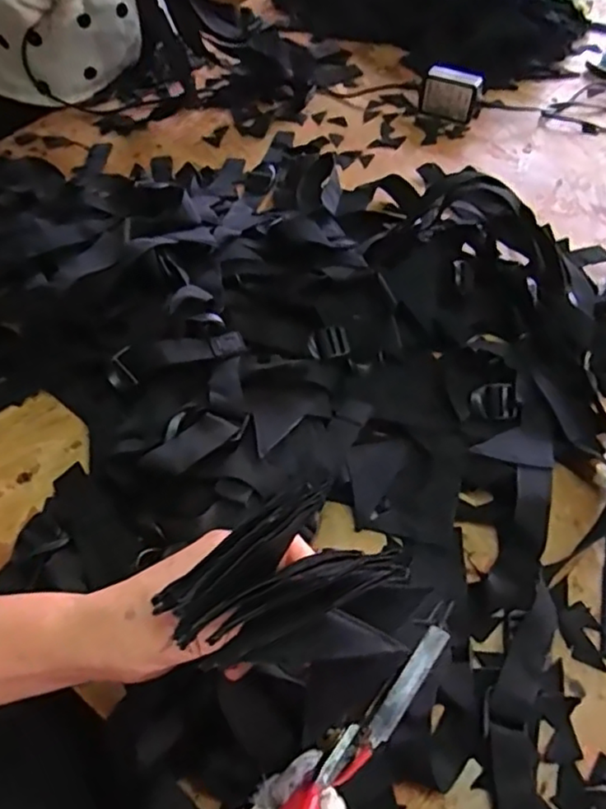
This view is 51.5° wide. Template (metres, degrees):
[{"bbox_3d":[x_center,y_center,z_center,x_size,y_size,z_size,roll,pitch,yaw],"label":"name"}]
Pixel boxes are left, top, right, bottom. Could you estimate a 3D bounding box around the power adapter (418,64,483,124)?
[{"bbox_3d":[0.180,-0.379,0.765,0.072,0.049,0.033,21,58,16],"label":"power adapter"}]

